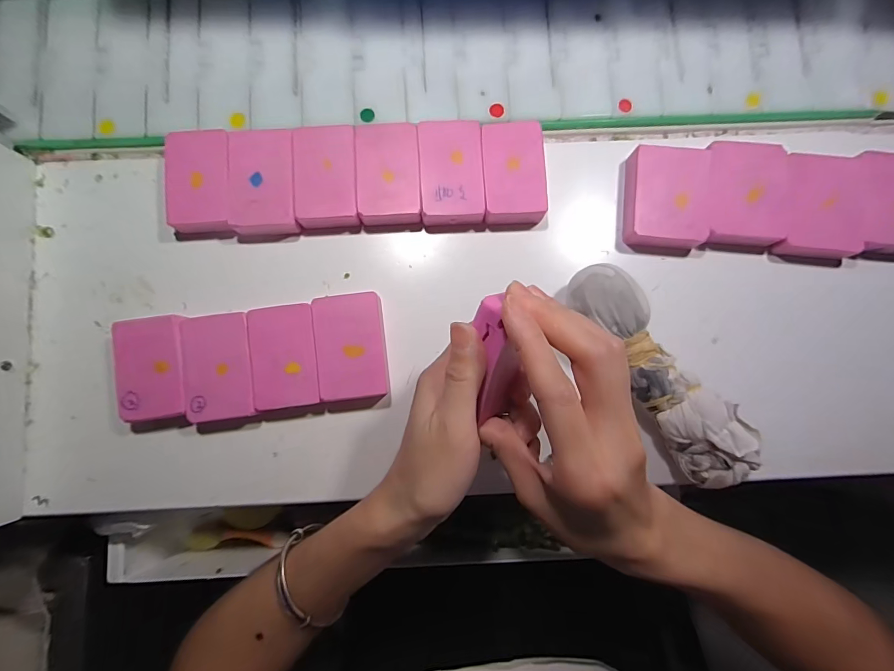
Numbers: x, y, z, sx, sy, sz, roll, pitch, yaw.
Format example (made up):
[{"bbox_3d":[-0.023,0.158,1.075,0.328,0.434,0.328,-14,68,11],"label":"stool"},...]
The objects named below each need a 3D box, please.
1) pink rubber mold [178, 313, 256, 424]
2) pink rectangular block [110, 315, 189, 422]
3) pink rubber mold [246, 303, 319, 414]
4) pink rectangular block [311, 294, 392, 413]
[{"bbox_3d":[-0.154,0.022,0.277,0.045,0.022,0.070,-9,82,-2],"label":"pink rubber mold"},{"bbox_3d":[-0.197,0.023,0.273,0.042,0.025,0.065,-9,82,-2],"label":"pink rectangular block"},{"bbox_3d":[-0.109,0.015,0.276,0.043,0.023,0.066,-7,82,-2],"label":"pink rubber mold"},{"bbox_3d":[-0.065,0.012,0.277,0.045,0.023,0.076,-7,82,-1],"label":"pink rectangular block"}]

